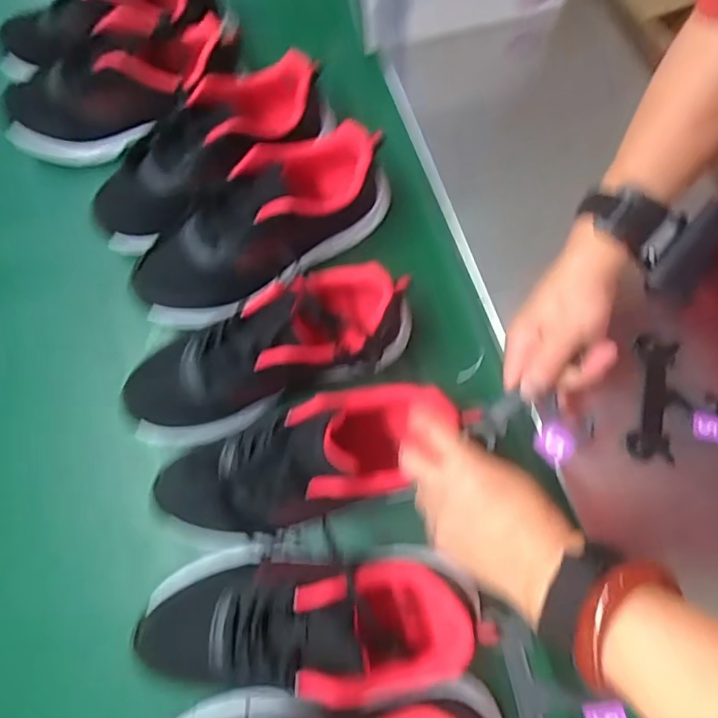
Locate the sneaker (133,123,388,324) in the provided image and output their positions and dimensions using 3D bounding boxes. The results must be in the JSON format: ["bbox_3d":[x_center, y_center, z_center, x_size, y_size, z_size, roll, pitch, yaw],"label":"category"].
[{"bbox_3d":[-0.088,-0.120,0.459,0.246,0.085,0.084,-35,74,-9],"label":"sneaker"}]

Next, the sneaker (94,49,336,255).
[{"bbox_3d":[-0.134,-0.194,0.484,0.258,0.084,0.107,-36,74,-10],"label":"sneaker"}]

